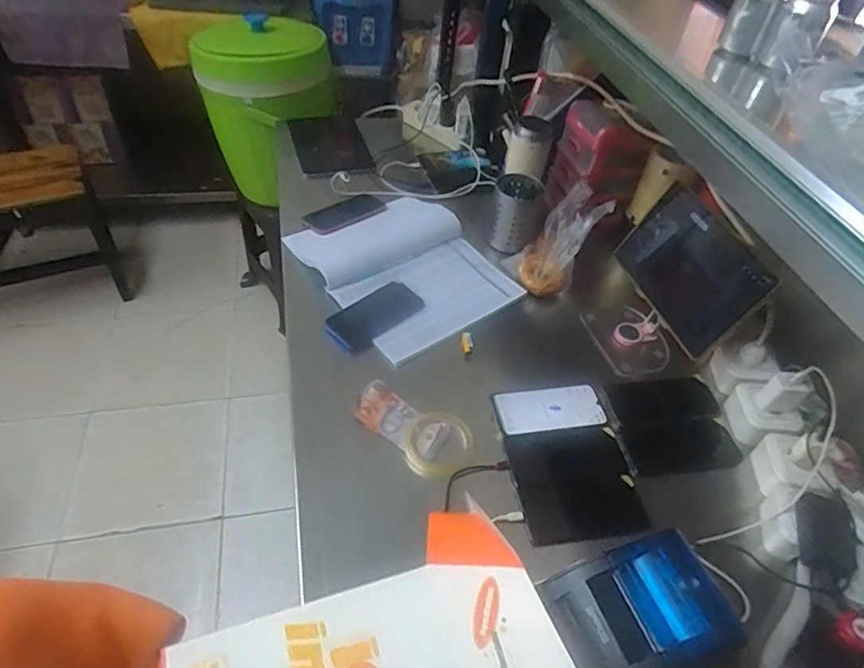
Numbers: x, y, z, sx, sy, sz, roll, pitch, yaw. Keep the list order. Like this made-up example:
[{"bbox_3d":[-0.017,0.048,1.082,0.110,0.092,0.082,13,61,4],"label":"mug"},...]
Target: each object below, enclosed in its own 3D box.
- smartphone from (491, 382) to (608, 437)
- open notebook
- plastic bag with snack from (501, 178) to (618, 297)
[{"bbox_3d":[0.176,0.113,0.830,0.162,0.010,0.079,-5,49,-11],"label":"smartphone"},{"bbox_3d":[-0.048,-0.124,1.009,0.295,0.030,0.350,-27,56,-27],"label":"open notebook"},{"bbox_3d":[0.229,-0.177,1.017,0.124,0.127,0.188,30,52,20],"label":"plastic bag with snack"}]

